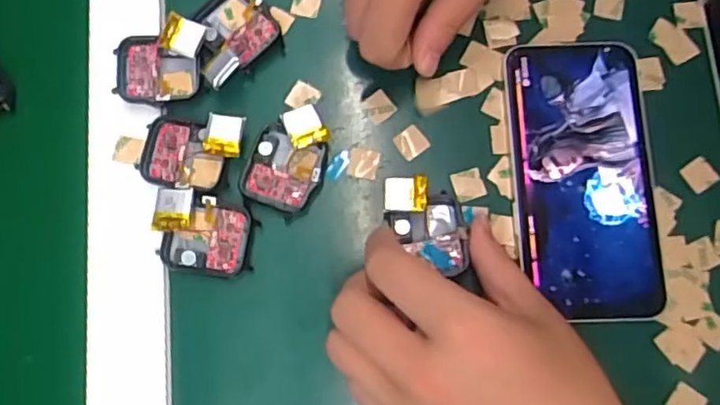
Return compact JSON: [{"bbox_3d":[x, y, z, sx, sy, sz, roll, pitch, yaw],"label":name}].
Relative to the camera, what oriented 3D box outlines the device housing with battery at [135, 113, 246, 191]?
[{"bbox_3d":[-0.087,-0.026,0.320,0.052,0.013,0.038,4,80,1],"label":"device housing with battery"}]

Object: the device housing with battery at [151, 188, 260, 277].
[{"bbox_3d":[-0.079,0.016,0.310,0.048,0.013,0.038,9,80,2],"label":"device housing with battery"}]

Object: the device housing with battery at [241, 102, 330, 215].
[{"bbox_3d":[-0.037,-0.023,0.320,0.039,0.015,0.053,17,80,3],"label":"device housing with battery"}]

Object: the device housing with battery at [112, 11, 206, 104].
[{"bbox_3d":[-0.107,-0.075,0.331,0.045,0.015,0.046,4,80,1],"label":"device housing with battery"}]

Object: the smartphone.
[{"bbox_3d":[0.116,-0.015,0.321,0.073,0.011,0.145,-2,80,0],"label":"smartphone"}]

